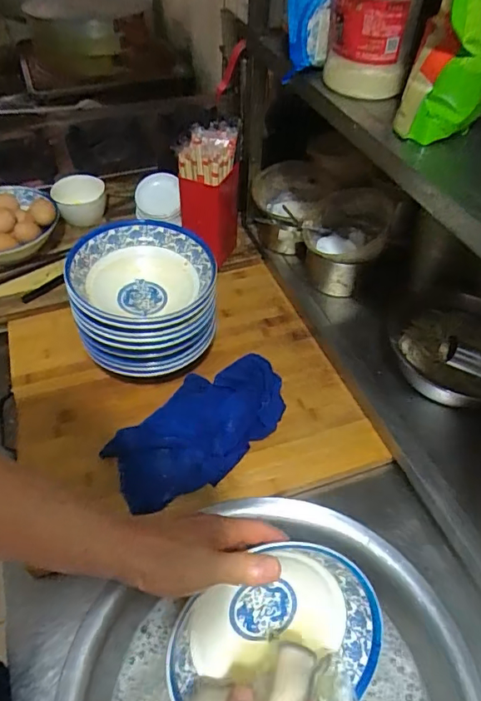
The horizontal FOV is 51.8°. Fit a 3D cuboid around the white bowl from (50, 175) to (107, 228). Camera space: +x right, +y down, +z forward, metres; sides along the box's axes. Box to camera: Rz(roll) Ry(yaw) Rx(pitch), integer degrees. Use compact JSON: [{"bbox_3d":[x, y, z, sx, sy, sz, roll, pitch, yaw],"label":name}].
[{"bbox_3d":[-0.321,-0.299,1.005,0.098,0.073,0.098,1,48,-1],"label":"white bowl"}]

